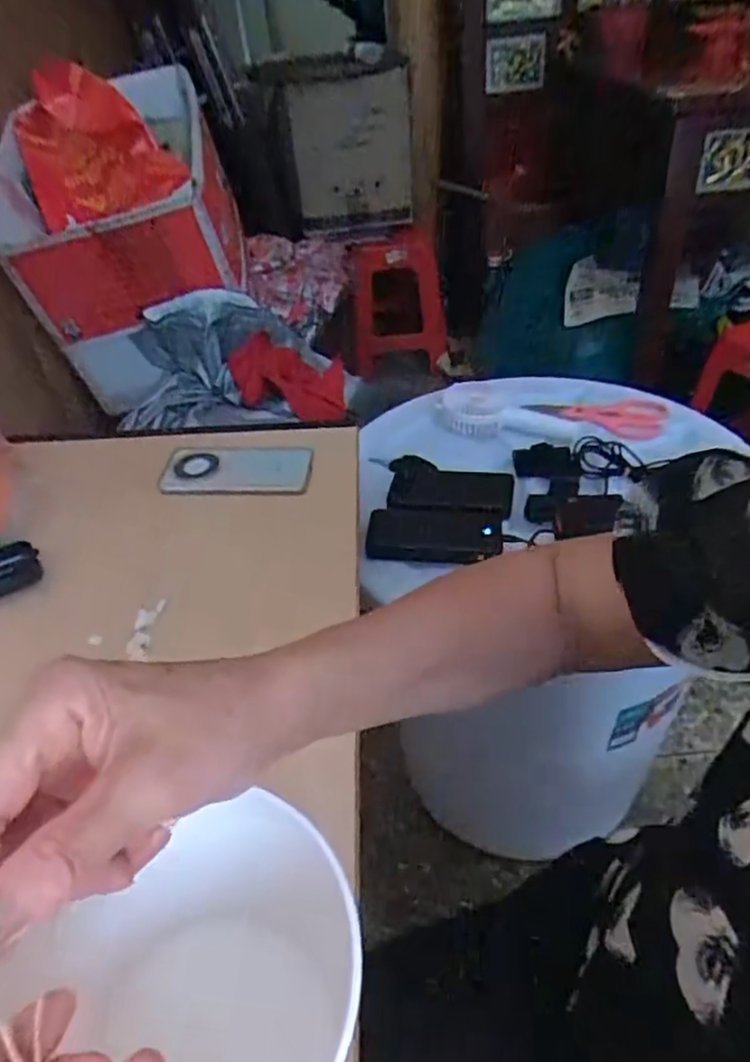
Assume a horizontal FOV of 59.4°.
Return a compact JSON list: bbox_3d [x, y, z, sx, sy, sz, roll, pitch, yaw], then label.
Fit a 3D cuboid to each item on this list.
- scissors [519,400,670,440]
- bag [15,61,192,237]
[{"bbox_3d":[0.321,-0.168,0.965,0.196,0.020,0.075,8,42,17],"label":"scissors"},{"bbox_3d":[-0.521,-0.705,1.211,0.351,0.249,0.060,8,42,16],"label":"bag"}]

